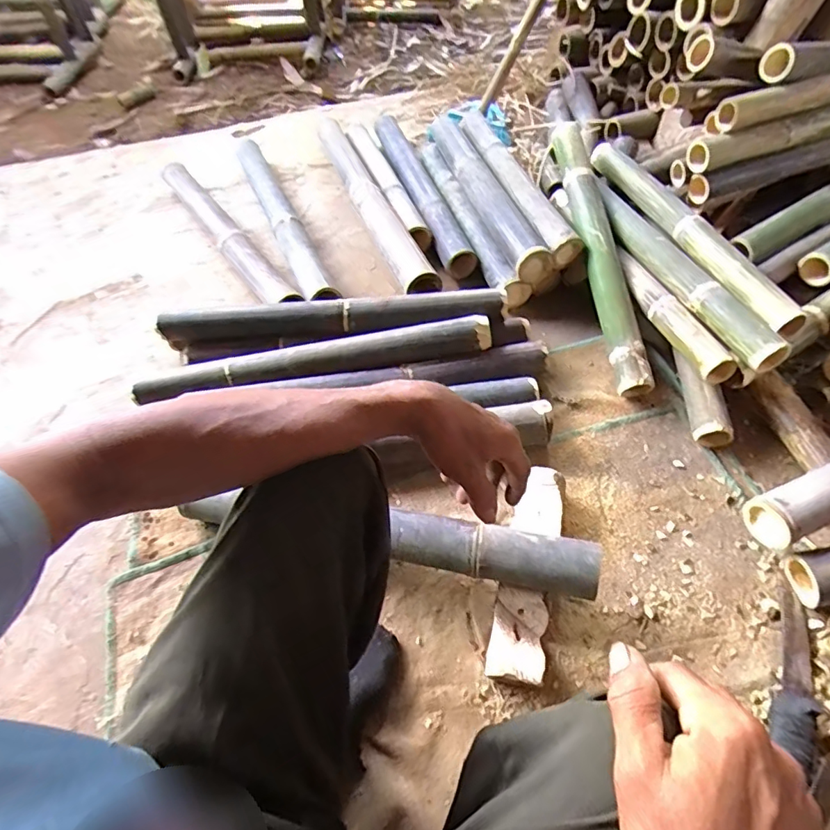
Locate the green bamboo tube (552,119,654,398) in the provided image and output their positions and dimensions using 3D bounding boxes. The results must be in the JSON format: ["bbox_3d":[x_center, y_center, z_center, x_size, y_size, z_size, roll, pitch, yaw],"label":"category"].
[{"bbox_3d":[0.371,-0.348,1.024,0.067,0.075,0.669,-5,69,0],"label":"green bamboo tube"}]

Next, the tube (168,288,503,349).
[{"bbox_3d":[-0.165,-0.187,0.951,0.666,0.045,0.066,-4,54,1],"label":"tube"}]

